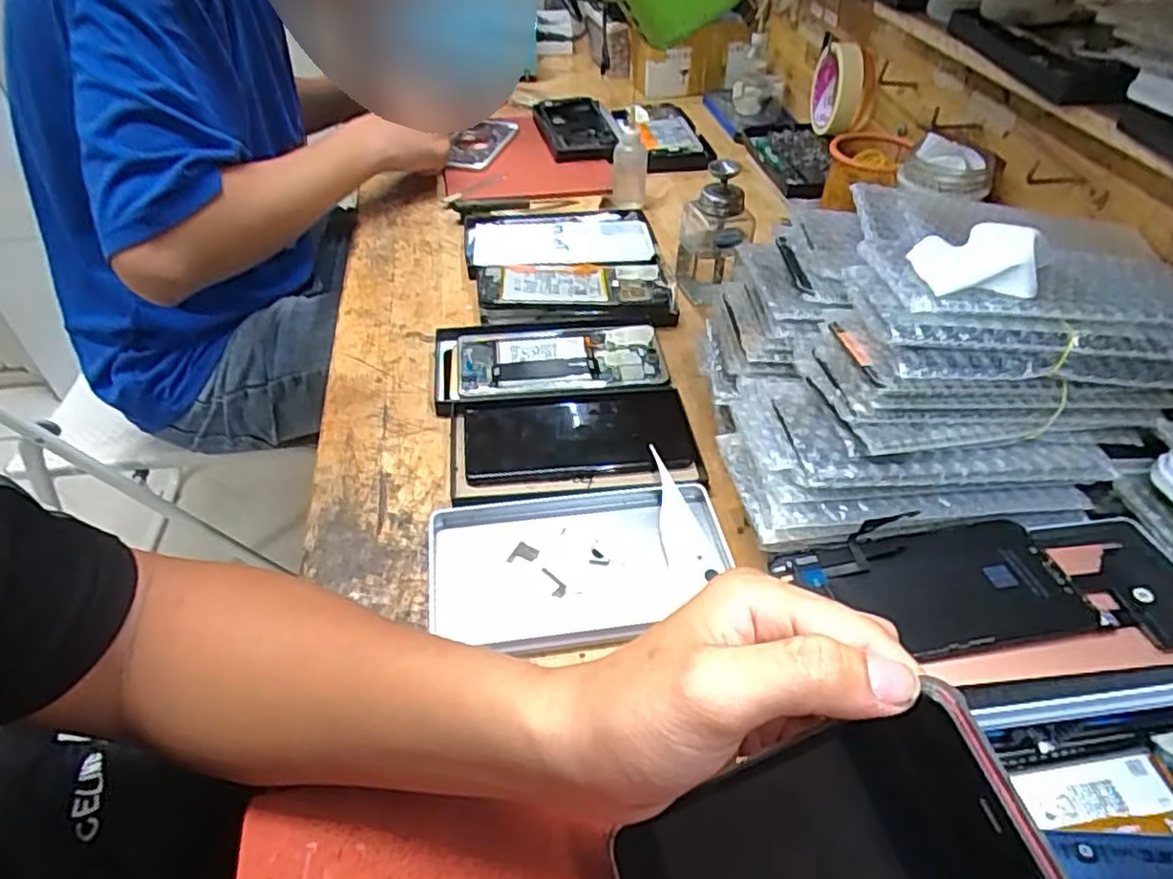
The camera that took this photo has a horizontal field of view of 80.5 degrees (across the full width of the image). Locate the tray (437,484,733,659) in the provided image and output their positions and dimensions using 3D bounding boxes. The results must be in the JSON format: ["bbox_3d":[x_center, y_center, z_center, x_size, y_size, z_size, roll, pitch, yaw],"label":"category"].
[{"bbox_3d":[-0.004,0.079,0.436,0.185,0.022,0.098,-7,44,-7],"label":"tray"}]

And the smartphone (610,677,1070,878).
[{"bbox_3d":[0.068,0.142,0.220,0.005,0.148,0.073,17,41,-44],"label":"smartphone"}]

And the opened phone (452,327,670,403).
[{"bbox_3d":[-0.020,-0.064,0.560,0.164,0.009,0.078,-4,44,-4],"label":"opened phone"}]

